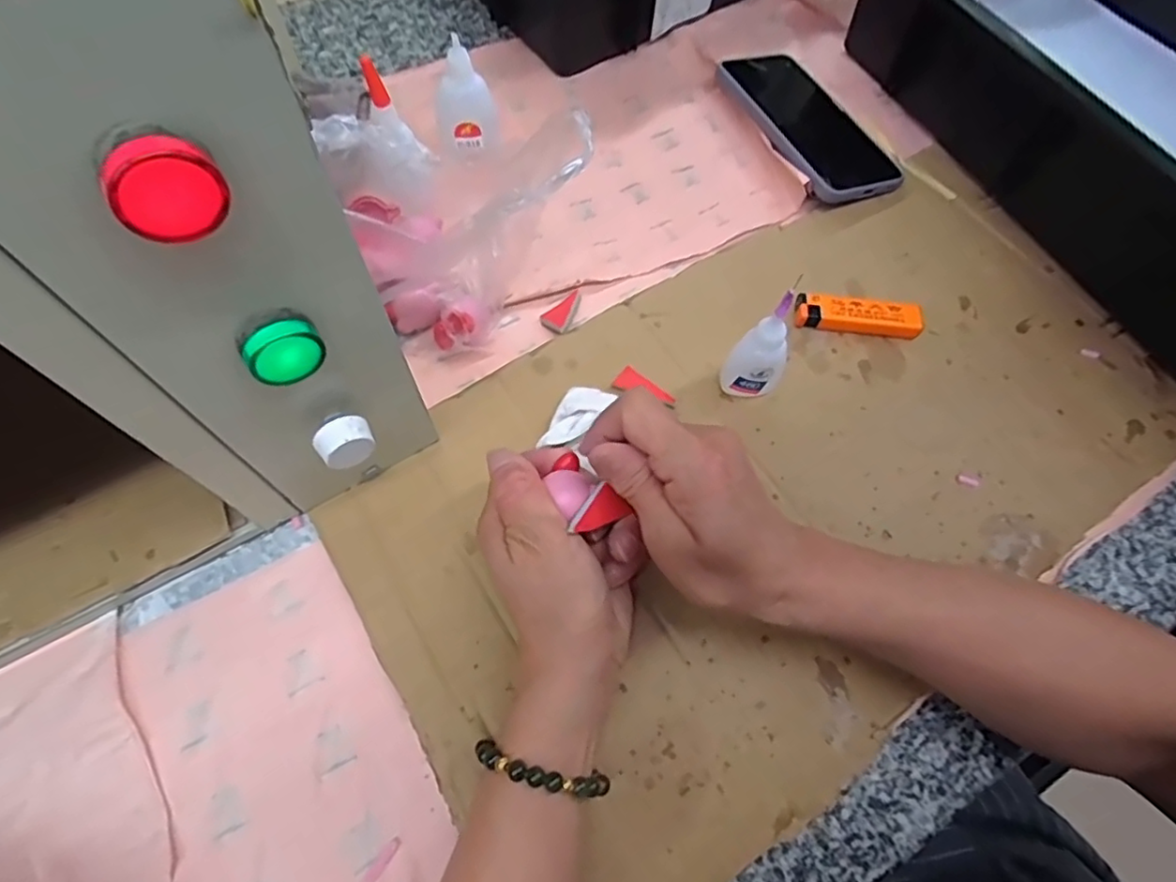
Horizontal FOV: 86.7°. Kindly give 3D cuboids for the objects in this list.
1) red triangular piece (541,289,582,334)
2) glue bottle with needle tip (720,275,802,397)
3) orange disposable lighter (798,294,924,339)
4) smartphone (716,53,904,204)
[{"bbox_3d":[-0.018,-0.087,0.411,0.019,0.004,0.036,19,65,7],"label":"red triangular piece"},{"bbox_3d":[0.102,-0.056,0.362,0.033,0.084,0.028,28,67,11],"label":"glue bottle with needle tip"},{"bbox_3d":[0.178,-0.082,0.412,0.080,0.015,0.022,6,64,1],"label":"orange disposable lighter"},{"bbox_3d":[0.170,-0.248,0.490,0.082,0.018,0.168,-15,63,-22],"label":"smartphone"}]

